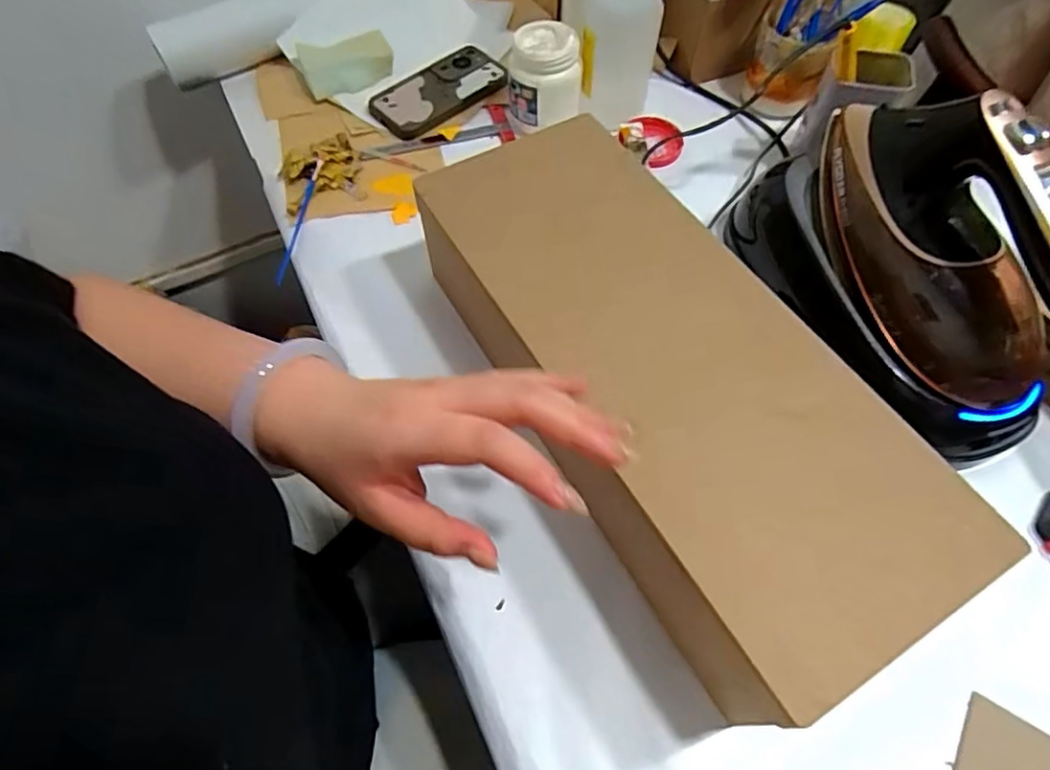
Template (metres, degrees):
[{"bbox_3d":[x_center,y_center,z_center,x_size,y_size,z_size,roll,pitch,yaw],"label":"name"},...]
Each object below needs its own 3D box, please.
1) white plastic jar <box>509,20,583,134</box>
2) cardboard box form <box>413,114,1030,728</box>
[{"bbox_3d":[0.023,-0.325,0.637,0.076,0.089,0.067,3,60,2],"label":"white plastic jar"},{"bbox_3d":[0.094,-0.011,0.433,0.169,0.133,0.429,-27,63,-14],"label":"cardboard box form"}]

